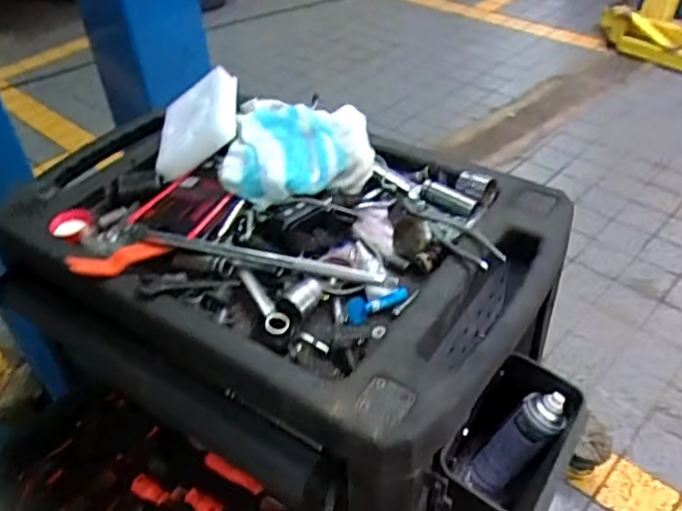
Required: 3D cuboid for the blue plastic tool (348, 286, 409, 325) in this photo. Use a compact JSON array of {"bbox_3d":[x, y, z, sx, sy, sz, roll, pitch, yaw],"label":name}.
[{"bbox_3d":[0.042,0.055,0.730,0.073,0.016,0.025,-21,42,4],"label":"blue plastic tool"}]

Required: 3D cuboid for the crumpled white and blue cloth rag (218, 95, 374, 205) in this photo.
[{"bbox_3d":[-0.058,-0.153,0.906,0.202,0.066,0.205,-2,40,2],"label":"crumpled white and blue cloth rag"}]

